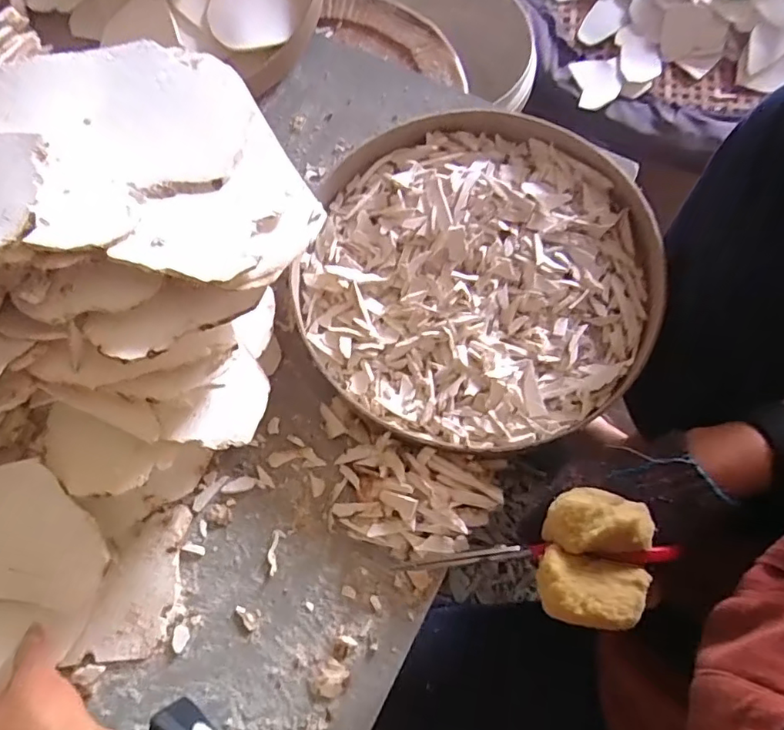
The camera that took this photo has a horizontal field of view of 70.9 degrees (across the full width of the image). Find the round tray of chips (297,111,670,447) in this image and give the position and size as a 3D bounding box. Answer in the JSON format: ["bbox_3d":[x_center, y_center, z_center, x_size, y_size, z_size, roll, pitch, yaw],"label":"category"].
[{"bbox_3d":[0.070,-0.081,0.475,0.298,0.041,0.292,0,75,-1],"label":"round tray of chips"}]

